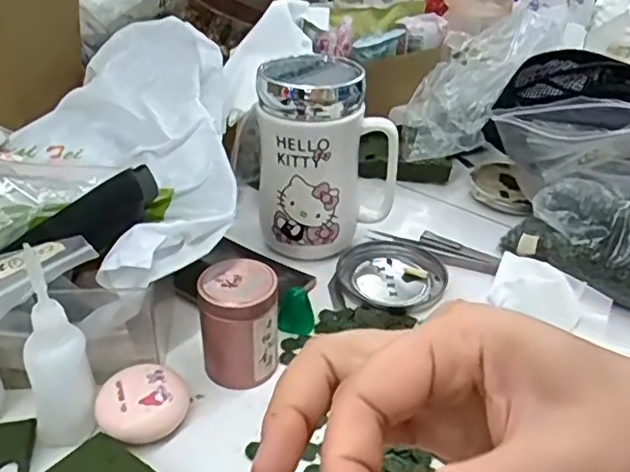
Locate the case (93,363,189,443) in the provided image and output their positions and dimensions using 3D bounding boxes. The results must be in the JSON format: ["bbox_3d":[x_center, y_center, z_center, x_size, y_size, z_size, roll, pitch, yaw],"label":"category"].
[{"bbox_3d":[-0.094,0.093,0.343,0.047,0.026,0.039,-12,35,-19],"label":"case"}]

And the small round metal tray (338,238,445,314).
[{"bbox_3d":[0.056,0.031,0.463,0.075,0.020,0.077,1,33,0],"label":"small round metal tray"}]

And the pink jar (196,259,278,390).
[{"bbox_3d":[-0.044,0.053,0.368,0.045,0.066,0.041,-9,35,-16],"label":"pink jar"}]

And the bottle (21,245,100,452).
[{"bbox_3d":[-0.134,0.056,0.314,0.026,0.102,0.032,-2,33,-5],"label":"bottle"}]

